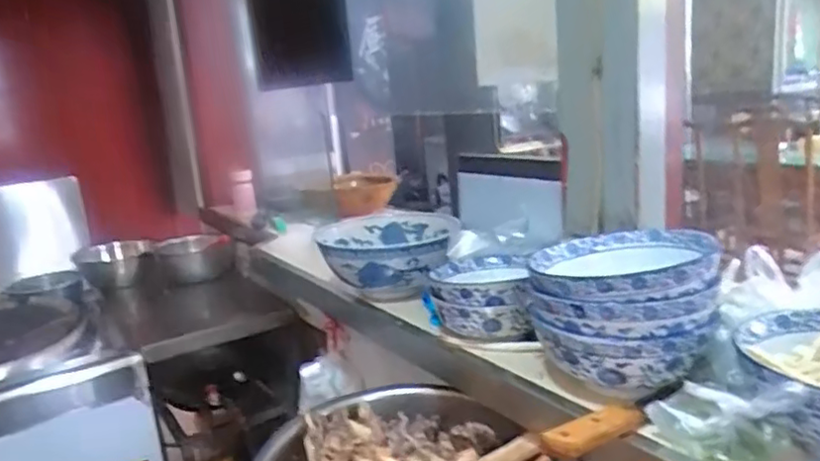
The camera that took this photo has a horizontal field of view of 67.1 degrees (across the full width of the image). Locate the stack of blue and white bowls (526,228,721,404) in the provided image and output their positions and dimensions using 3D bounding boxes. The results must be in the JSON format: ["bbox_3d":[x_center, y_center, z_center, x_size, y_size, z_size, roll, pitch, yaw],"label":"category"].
[{"bbox_3d":[0.232,0.086,0.676,0.180,0.138,0.191,0,14,22],"label":"stack of blue and white bowls"}]

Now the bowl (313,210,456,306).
[{"bbox_3d":[-0.029,0.047,1.062,0.216,0.103,0.249,-6,13,-2],"label":"bowl"}]

